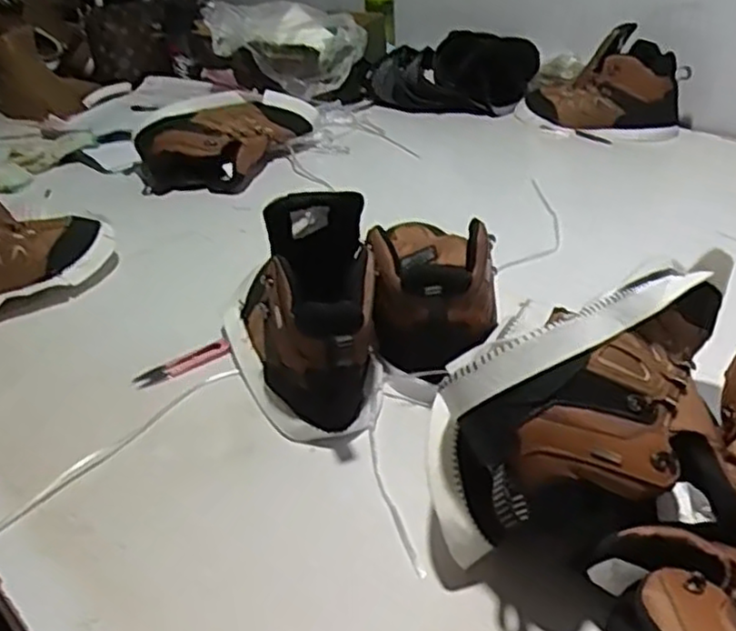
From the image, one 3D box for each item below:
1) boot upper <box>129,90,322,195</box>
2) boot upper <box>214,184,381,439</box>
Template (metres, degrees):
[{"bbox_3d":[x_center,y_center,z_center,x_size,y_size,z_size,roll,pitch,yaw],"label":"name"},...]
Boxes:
[{"bbox_3d":[-0.216,-0.279,1.154,0.302,0.099,0.165,-12,35,-13],"label":"boot upper"},{"bbox_3d":[-0.068,-0.014,0.676,0.143,0.173,0.234,-9,34,-9],"label":"boot upper"}]

